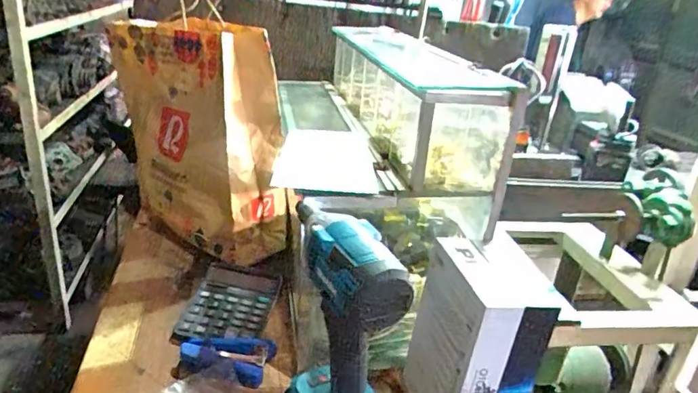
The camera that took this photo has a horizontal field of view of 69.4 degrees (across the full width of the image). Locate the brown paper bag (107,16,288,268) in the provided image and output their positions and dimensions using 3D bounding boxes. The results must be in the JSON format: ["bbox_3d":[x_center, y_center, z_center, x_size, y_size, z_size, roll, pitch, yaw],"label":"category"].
[{"bbox_3d":[-0.267,-0.114,0.910,0.171,0.365,0.348,-13,30,-38],"label":"brown paper bag"}]

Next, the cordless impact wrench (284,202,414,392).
[{"bbox_3d":[-0.010,0.154,0.448,0.072,0.272,0.125,-8,27,-29],"label":"cordless impact wrench"}]

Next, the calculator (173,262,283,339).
[{"bbox_3d":[-0.173,0.154,0.741,0.120,0.027,0.146,8,23,4],"label":"calculator"}]

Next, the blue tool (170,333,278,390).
[{"bbox_3d":[-0.170,0.206,0.649,0.138,0.024,0.077,6,23,0],"label":"blue tool"}]

